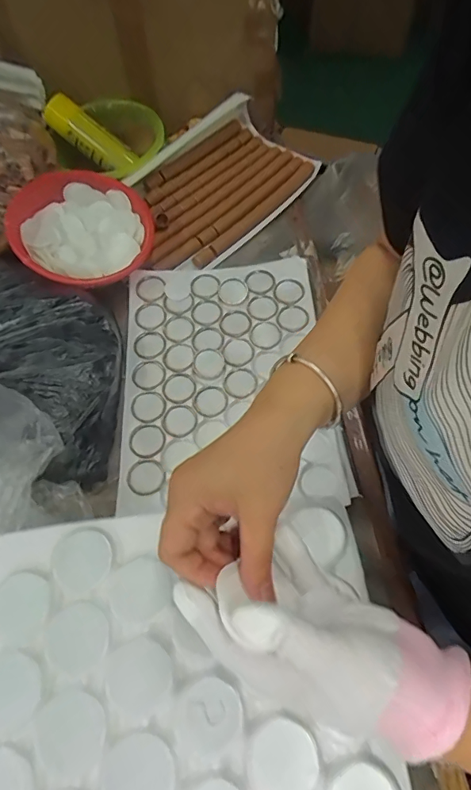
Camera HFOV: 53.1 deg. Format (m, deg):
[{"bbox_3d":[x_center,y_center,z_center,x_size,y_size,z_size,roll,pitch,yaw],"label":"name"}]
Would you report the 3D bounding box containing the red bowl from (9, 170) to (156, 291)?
[{"bbox_3d":[-0.265,-0.281,0.822,0.233,0.065,0.233,6,65,-12],"label":"red bowl"}]

